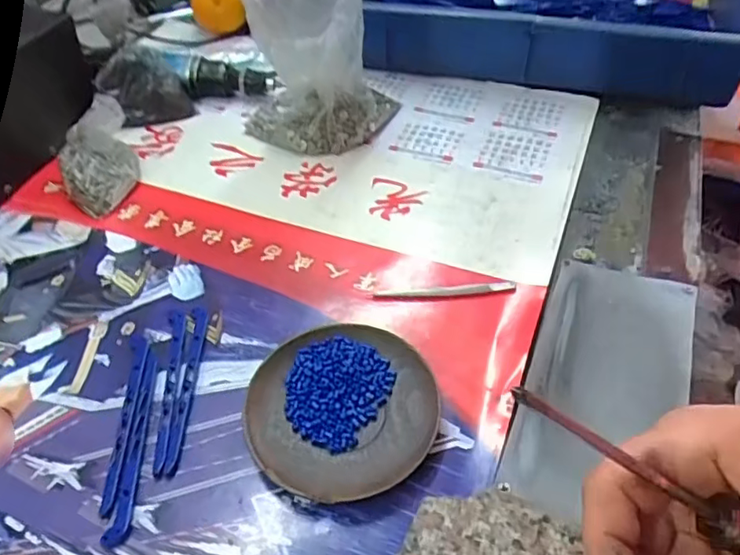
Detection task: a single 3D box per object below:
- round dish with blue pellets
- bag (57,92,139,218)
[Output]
[{"bbox_3d":[-0.017,0.079,0.357,0.111,0.019,0.114,-2,47,2],"label":"round dish with blue pellets"},{"bbox_3d":[-0.232,-0.101,0.503,0.068,0.057,0.078,-25,51,-19],"label":"bag"}]

